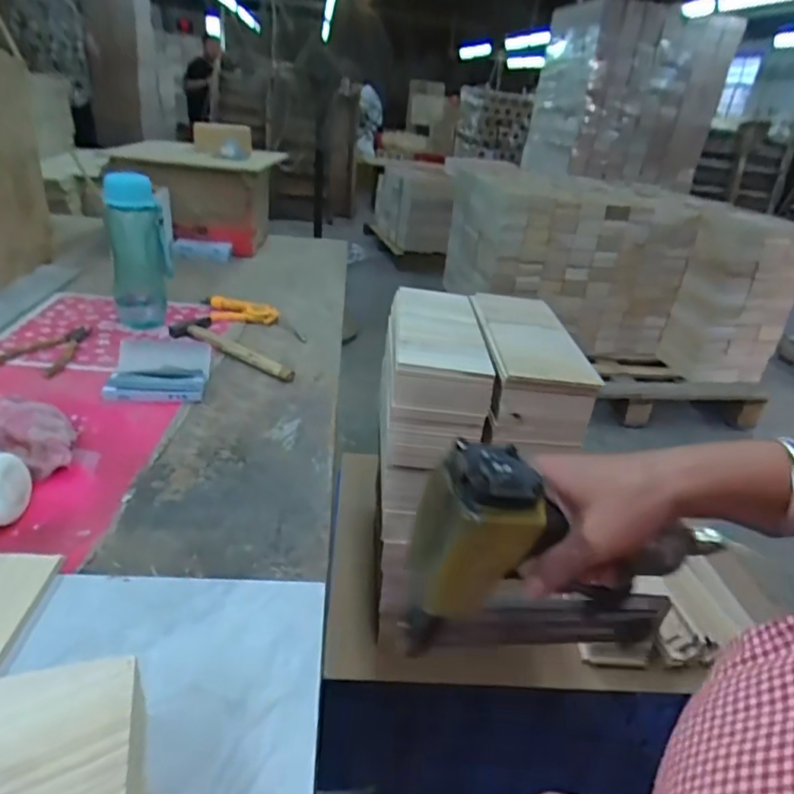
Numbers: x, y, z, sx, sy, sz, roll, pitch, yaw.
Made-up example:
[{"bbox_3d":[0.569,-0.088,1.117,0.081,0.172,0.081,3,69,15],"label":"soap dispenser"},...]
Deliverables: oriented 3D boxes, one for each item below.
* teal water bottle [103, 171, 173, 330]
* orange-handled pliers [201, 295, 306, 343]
[{"bbox_3d":[-0.405,-0.226,0.893,0.083,0.225,0.078,-9,32,-29],"label":"teal water bottle"},{"bbox_3d":[-0.255,-0.143,1.000,0.208,0.030,0.072,10,28,5],"label":"orange-handled pliers"}]

